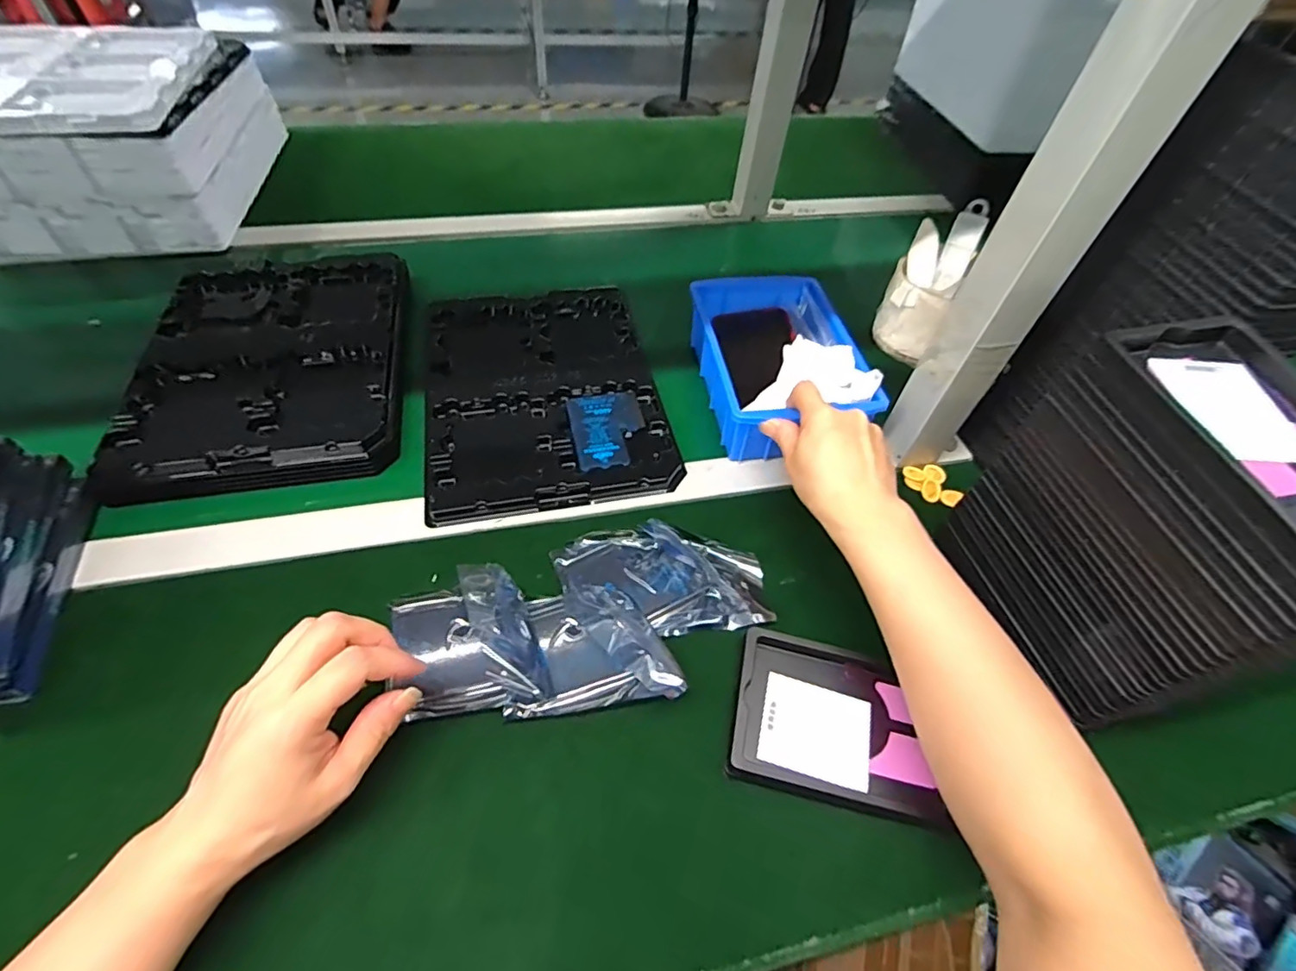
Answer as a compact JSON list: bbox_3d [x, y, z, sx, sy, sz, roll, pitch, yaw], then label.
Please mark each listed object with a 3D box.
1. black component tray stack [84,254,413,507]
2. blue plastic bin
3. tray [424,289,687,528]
[{"bbox_3d":[-0.346,-0.114,0.544,0.217,0.042,0.288,-7,53,-9],"label":"black component tray stack"},{"bbox_3d":[0.121,-0.123,0.559,0.139,0.065,0.213,-4,53,-6],"label":"blue plastic bin"},{"bbox_3d":[-0.102,-0.098,0.556,0.211,0.015,0.292,-8,54,-10],"label":"tray"}]

